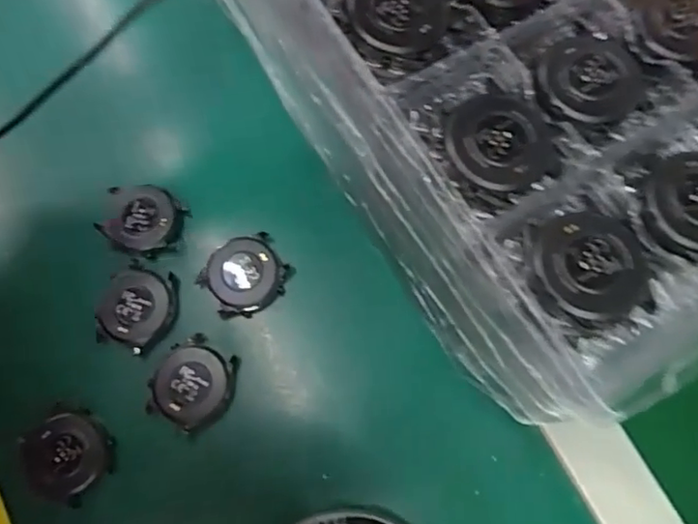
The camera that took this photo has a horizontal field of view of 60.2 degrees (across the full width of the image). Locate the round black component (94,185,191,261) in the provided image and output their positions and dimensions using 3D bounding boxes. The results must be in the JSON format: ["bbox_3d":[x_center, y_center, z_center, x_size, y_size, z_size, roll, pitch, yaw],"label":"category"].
[{"bbox_3d":[-0.128,-0.026,0.377,0.050,0.011,0.043,22,76,7],"label":"round black component"}]

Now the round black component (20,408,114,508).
[{"bbox_3d":[-0.159,0.110,0.339,0.044,0.012,0.046,0,74,1],"label":"round black component"}]

